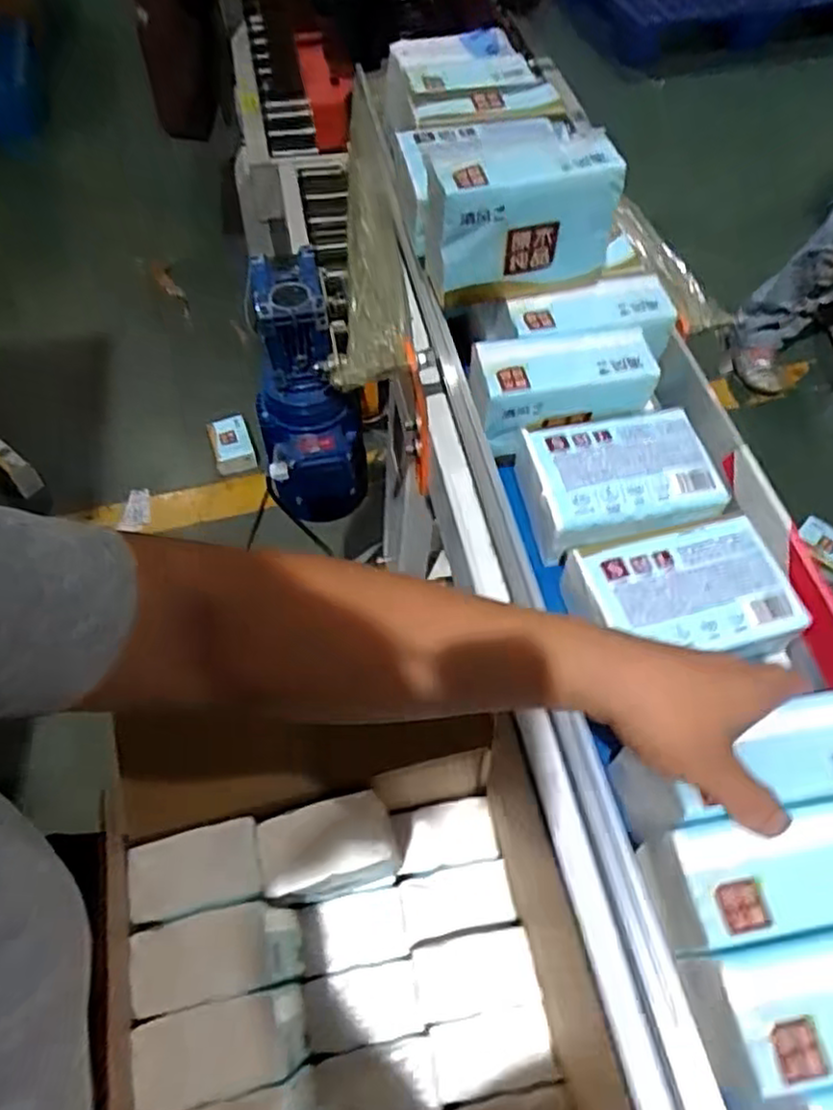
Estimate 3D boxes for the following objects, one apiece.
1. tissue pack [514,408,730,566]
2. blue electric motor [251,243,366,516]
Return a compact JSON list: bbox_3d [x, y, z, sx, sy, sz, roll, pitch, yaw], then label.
[{"bbox_3d":[0.134,-0.048,0.484,0.132,0.043,0.091,-7,59,-6],"label":"tissue pack"},{"bbox_3d":[-0.130,-0.187,0.837,0.124,0.299,0.116,-11,31,-9],"label":"blue electric motor"}]

